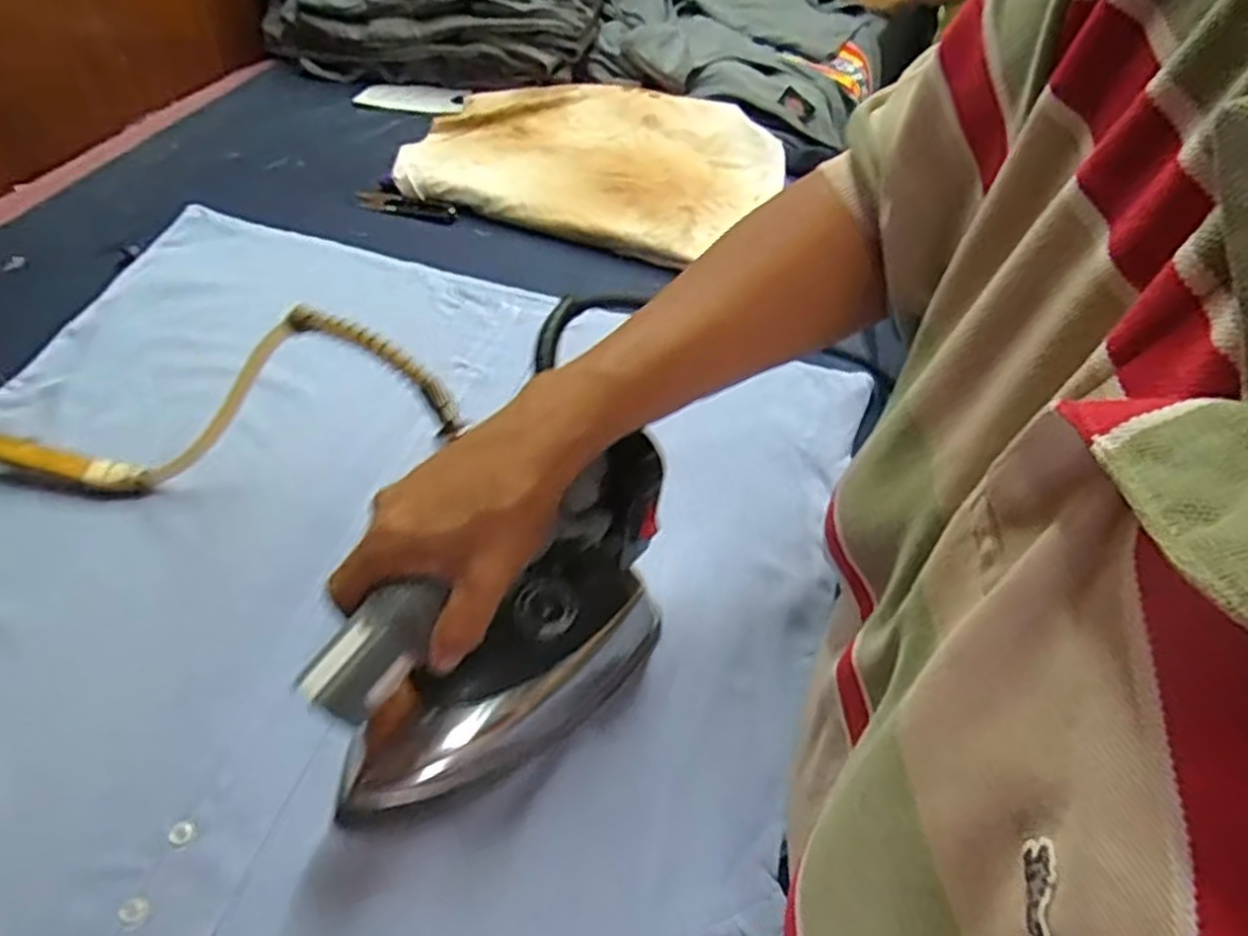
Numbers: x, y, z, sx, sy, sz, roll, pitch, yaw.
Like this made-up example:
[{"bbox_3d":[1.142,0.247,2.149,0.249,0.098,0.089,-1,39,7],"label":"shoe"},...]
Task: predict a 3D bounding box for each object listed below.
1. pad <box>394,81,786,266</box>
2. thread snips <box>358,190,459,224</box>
[{"bbox_3d":[-0.026,-0.320,0.794,0.347,0.019,0.259,18,54,10],"label":"pad"},{"bbox_3d":[-0.209,-0.252,0.753,0.105,0.011,0.023,17,49,9],"label":"thread snips"}]

